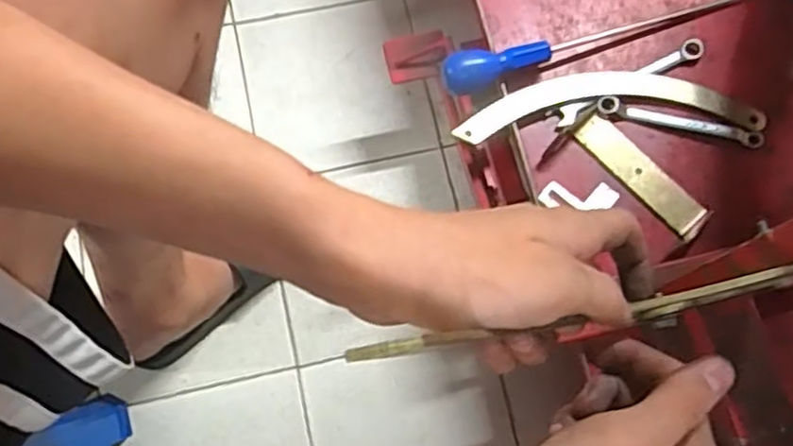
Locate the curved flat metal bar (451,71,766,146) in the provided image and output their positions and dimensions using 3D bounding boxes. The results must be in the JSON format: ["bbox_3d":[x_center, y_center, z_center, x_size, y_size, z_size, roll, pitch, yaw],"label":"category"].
[{"bbox_3d":[0.177,-0.100,0.601,0.253,0.009,0.058,-3,75,-1],"label":"curved flat metal bar"}]

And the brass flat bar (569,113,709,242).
[{"bbox_3d":[0.200,-0.040,0.591,0.124,0.005,0.035,44,79,10],"label":"brass flat bar"}]

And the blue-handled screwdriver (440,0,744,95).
[{"bbox_3d":[0.170,-0.152,0.606,0.269,0.026,0.033,-14,76,-4],"label":"blue-handled screwdriver"}]

